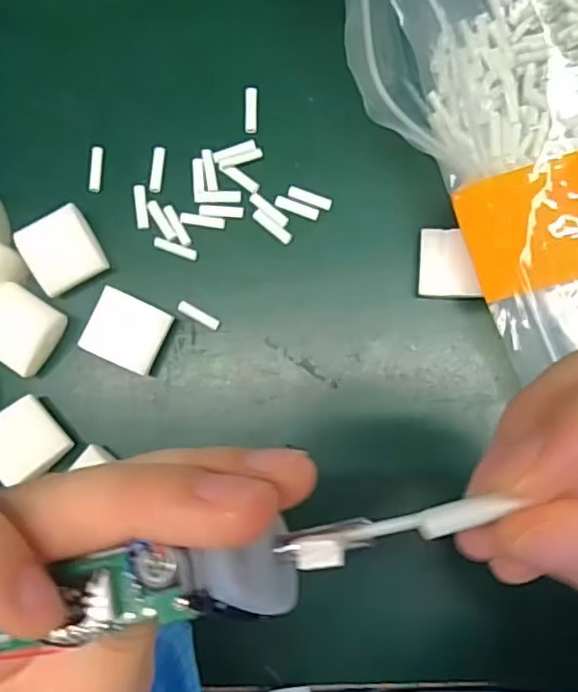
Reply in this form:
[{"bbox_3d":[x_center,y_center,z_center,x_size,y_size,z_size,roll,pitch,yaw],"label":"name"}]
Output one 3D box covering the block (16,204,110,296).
[{"bbox_3d":[-0.114,-0.048,0.320,0.033,0.020,0.034,-27,84,0],"label":"block"}]

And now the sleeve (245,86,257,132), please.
[{"bbox_3d":[-0.020,-0.124,0.331,0.006,0.004,0.024,-1,85,3],"label":"sleeve"}]

